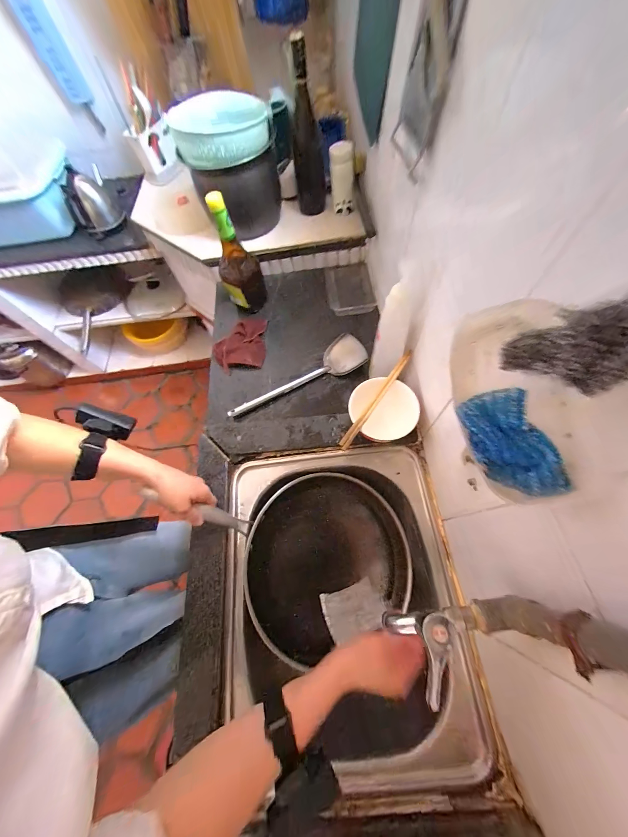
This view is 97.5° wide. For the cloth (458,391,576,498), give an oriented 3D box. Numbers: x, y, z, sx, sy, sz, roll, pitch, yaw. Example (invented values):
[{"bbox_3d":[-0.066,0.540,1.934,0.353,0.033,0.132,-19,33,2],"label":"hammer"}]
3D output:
[{"bbox_3d":[0.148,0.020,0.208,0.048,0.016,0.083,-25,81,19],"label":"cloth"}]

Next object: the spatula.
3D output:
[{"bbox_3d":[-0.040,-0.103,0.651,0.337,0.056,0.088,-20,65,-7],"label":"spatula"}]

